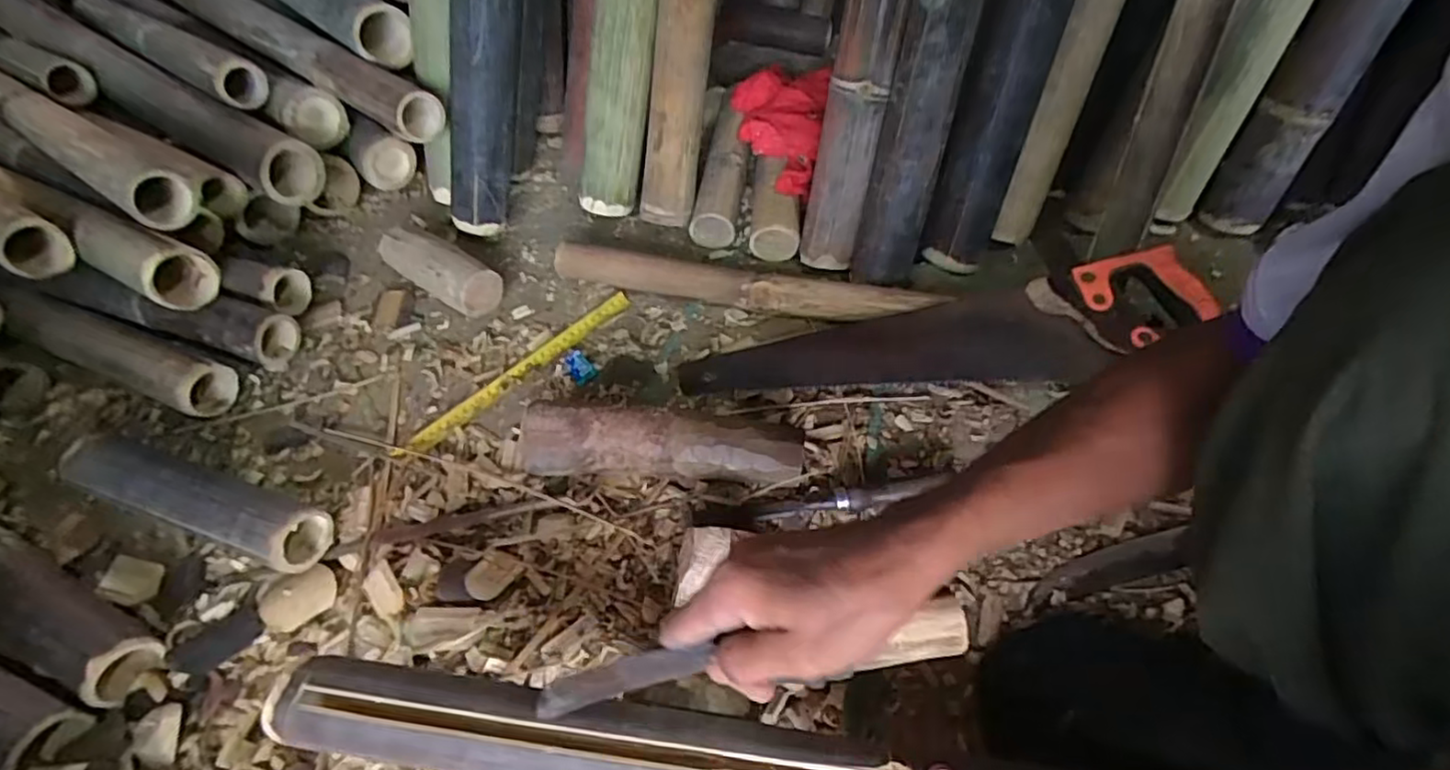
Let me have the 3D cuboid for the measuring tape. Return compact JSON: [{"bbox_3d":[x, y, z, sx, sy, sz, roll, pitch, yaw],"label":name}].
[{"bbox_3d":[-0.219,-0.015,0.725,0.025,0.007,0.290,42,66,18],"label":"measuring tape"}]

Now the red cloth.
[{"bbox_3d":[0.066,-0.316,0.843,0.120,0.080,0.210,3,52,6],"label":"red cloth"}]

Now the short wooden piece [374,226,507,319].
[{"bbox_3d":[-0.330,-0.131,0.780,0.164,0.061,0.057,25,58,21],"label":"short wooden piece"}]

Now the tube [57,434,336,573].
[{"bbox_3d":[-0.484,0.102,0.613,0.274,0.059,0.061,15,55,15],"label":"tube"}]

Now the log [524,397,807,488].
[{"bbox_3d":[-0.057,0.059,0.614,0.252,0.068,0.057,3,52,6],"label":"log"}]

